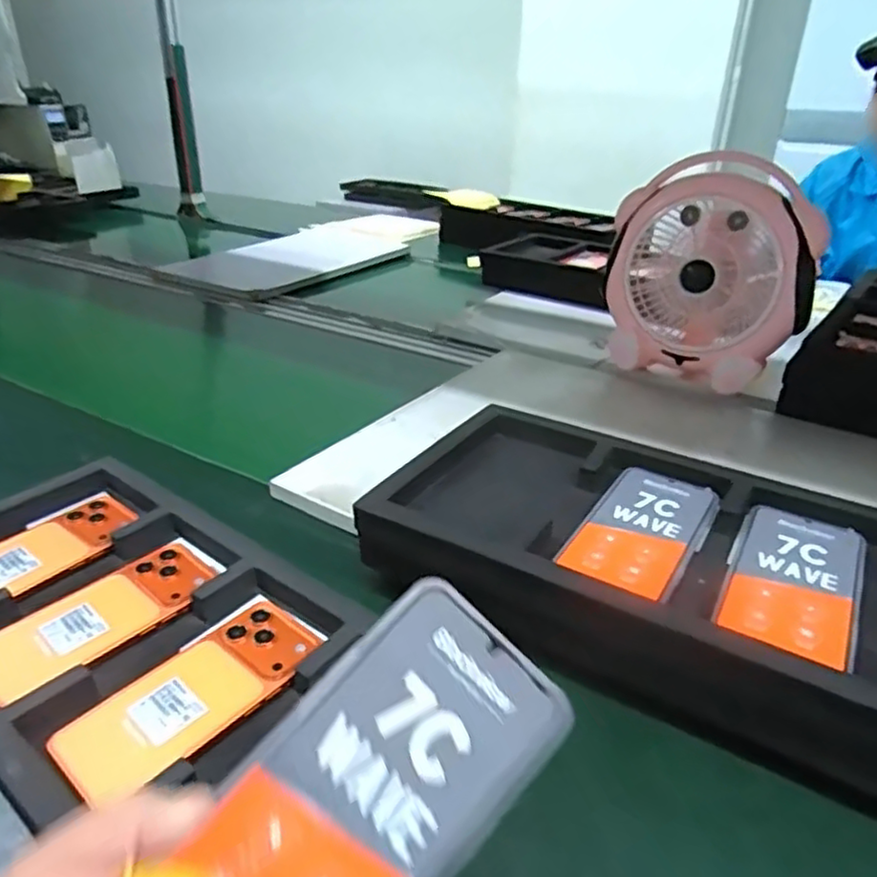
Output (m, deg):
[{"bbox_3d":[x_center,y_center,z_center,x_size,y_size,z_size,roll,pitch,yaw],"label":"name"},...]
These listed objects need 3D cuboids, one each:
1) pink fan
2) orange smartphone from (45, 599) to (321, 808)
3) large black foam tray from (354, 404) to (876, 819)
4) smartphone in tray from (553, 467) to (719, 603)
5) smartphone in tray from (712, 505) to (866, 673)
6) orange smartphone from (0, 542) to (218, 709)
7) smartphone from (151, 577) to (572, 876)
[{"bbox_3d":[0.341,-0.208,0.863,0.246,0.248,0.108,12,29,20],"label":"pink fan"},{"bbox_3d":[-0.158,0.167,0.445,0.075,0.018,0.162,23,34,36],"label":"orange smartphone"},{"bbox_3d":[0.195,0.105,0.494,0.472,0.080,0.219,17,31,27],"label":"large black foam tray"},{"bbox_3d":[0.155,0.066,0.508,0.079,0.010,0.152,19,32,30],"label":"smartphone in tray"},{"bbox_3d":[0.240,0.093,0.458,0.080,0.008,0.151,16,31,26],"label":"smartphone in tray"},{"bbox_3d":[-0.249,0.128,0.504,0.085,0.009,0.169,22,34,34],"label":"orange smartphone"},{"bbox_3d":[-0.029,0.136,0.248,0.078,0.006,0.163,40,74,17],"label":"smartphone"}]

